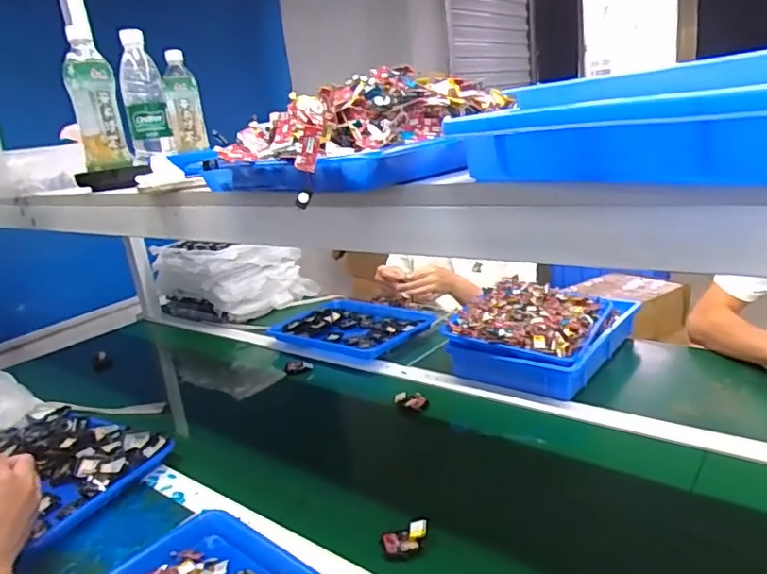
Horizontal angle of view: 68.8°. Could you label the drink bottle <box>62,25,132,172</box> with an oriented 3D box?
[{"bbox_3d":[-0.411,-0.258,0.798,0.061,0.174,0.076,-14,18,-21],"label":"drink bottle"}]

